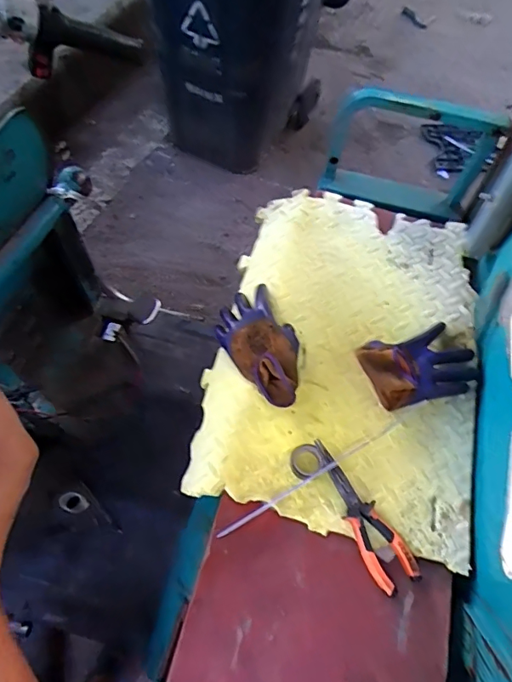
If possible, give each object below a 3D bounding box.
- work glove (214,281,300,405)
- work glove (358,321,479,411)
[{"bbox_3d":[0.008,-0.001,0.726,0.102,0.044,0.216,-22,66,-15],"label":"work glove"},{"bbox_3d":[0.242,0.032,0.708,0.177,0.057,0.108,-16,65,-12],"label":"work glove"}]

